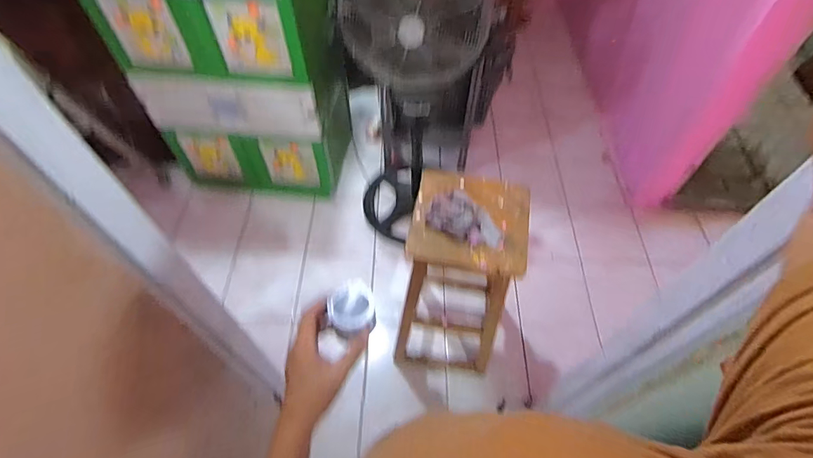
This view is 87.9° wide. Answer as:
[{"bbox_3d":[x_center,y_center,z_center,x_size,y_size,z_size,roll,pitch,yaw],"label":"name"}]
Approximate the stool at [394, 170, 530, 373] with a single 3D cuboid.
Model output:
[{"bbox_3d":[0.165,0.176,1.404,0.315,0.806,0.339,9,55,5],"label":"stool"}]

